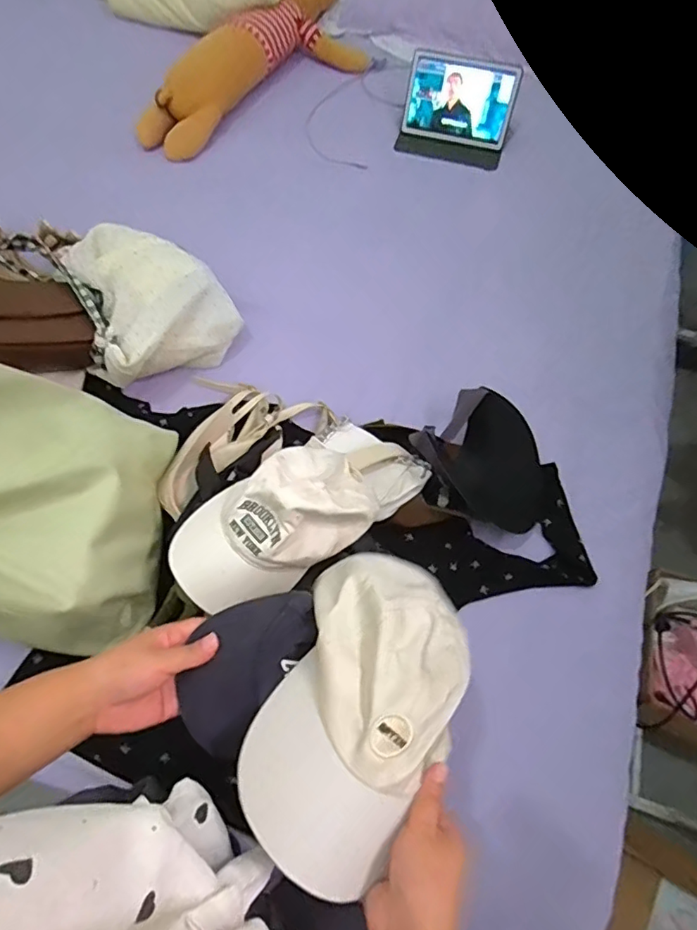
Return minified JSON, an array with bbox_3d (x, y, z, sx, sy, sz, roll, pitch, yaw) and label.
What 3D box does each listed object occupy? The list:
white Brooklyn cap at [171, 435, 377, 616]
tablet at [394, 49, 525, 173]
[{"bbox_3d":[-0.095,0.063,0.666,0.263,0.105,0.139,-28,70,-13],"label":"white Brooklyn cap"},{"bbox_3d":[0.244,-0.797,1.220,0.240,0.200,0.036,16,24,7],"label":"tablet"}]

